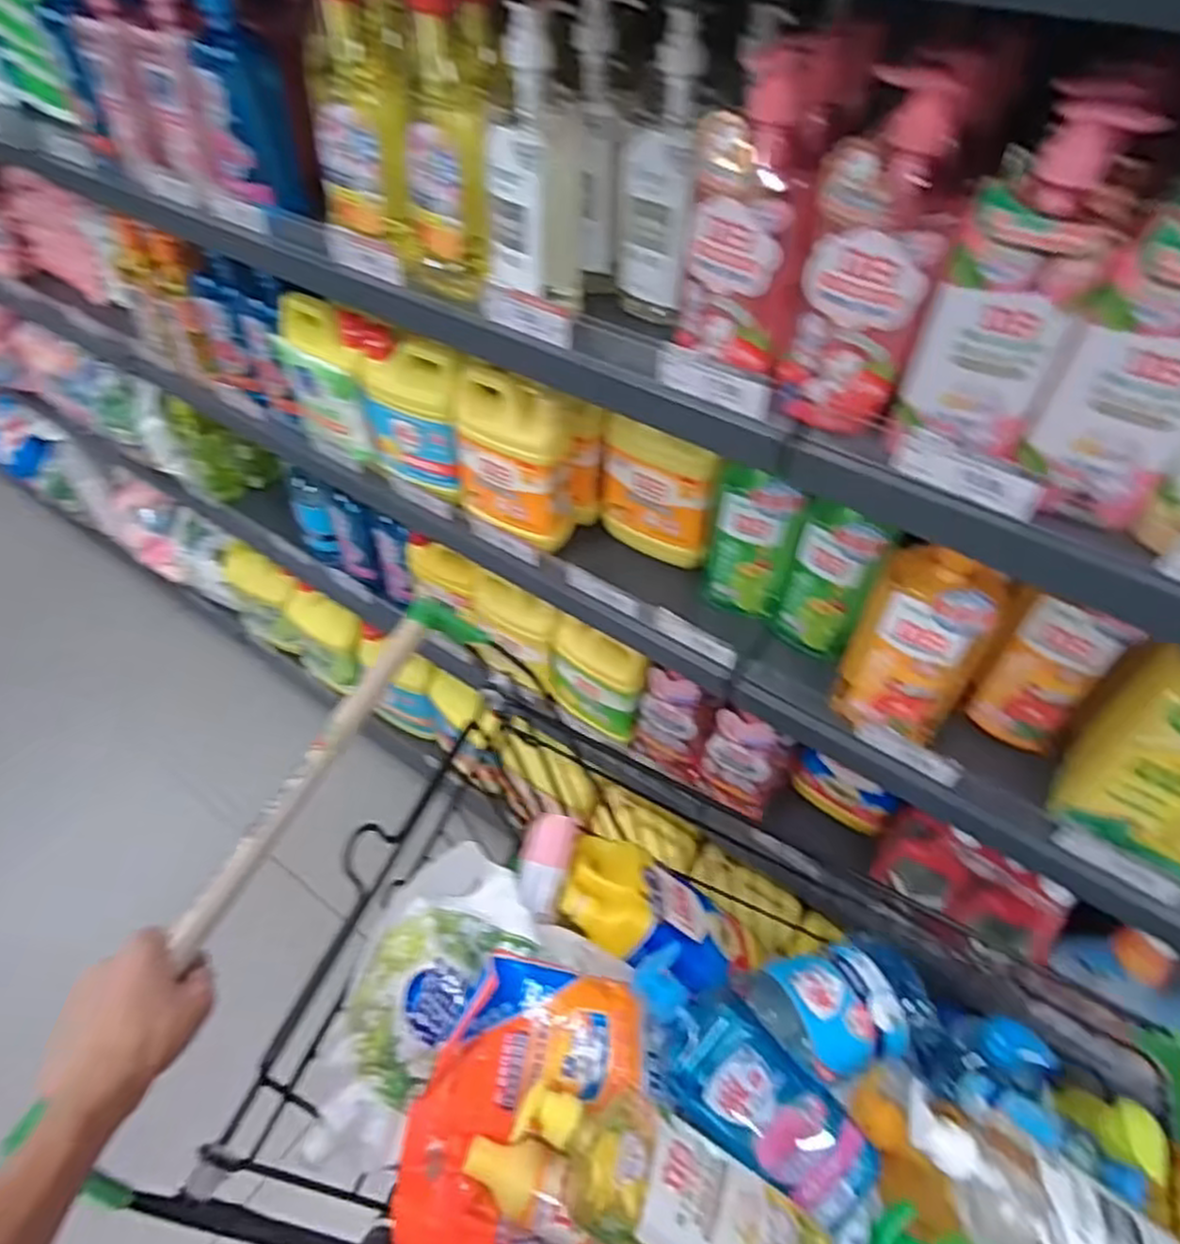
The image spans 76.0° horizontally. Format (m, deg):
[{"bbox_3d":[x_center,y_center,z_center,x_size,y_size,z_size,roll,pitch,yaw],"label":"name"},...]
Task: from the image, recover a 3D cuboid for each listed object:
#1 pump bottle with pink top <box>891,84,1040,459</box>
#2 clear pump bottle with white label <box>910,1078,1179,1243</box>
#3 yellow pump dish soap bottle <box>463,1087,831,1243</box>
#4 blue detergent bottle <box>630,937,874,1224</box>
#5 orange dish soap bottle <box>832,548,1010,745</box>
[{"bbox_3d":[0.293,-0.233,0.526,0.091,0.217,0.075,16,49,14],"label":"pump bottle with pink top"},{"bbox_3d":[0.366,0.474,0.601,0.244,0.057,0.087,35,55,8],"label":"clear pump bottle with white label"},{"bbox_3d":[0.047,0.433,0.571,0.272,0.075,0.101,18,50,16],"label":"yellow pump dish soap bottle"},{"bbox_3d":[0.134,0.390,0.648,0.244,0.085,0.107,42,58,14],"label":"blue detergent bottle"},{"bbox_3d":[0.331,0.021,0.760,0.117,0.201,0.083,25,52,21],"label":"orange dish soap bottle"}]

